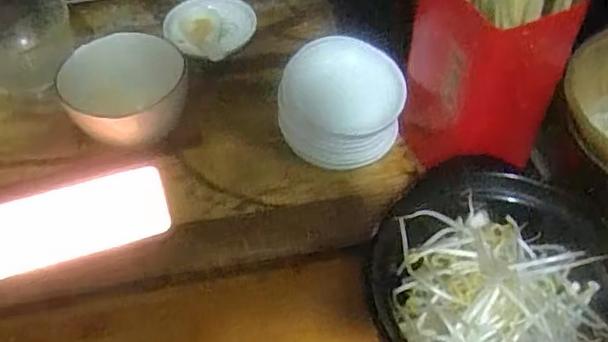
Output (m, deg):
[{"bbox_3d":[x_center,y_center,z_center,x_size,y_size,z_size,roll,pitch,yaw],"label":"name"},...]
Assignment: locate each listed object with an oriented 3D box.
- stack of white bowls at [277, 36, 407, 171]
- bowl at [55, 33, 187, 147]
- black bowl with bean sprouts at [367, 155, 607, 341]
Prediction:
[{"bbox_3d":[0.030,-0.049,0.521,0.098,0.077,0.095,-2,50,0],"label":"stack of white bowls"},{"bbox_3d":[-0.153,-0.068,0.548,0.100,0.064,0.094,-1,50,1],"label":"bowl"},{"bbox_3d":[0.129,0.086,0.417,0.175,0.082,0.170,-1,50,1],"label":"black bowl with bean sprouts"}]

